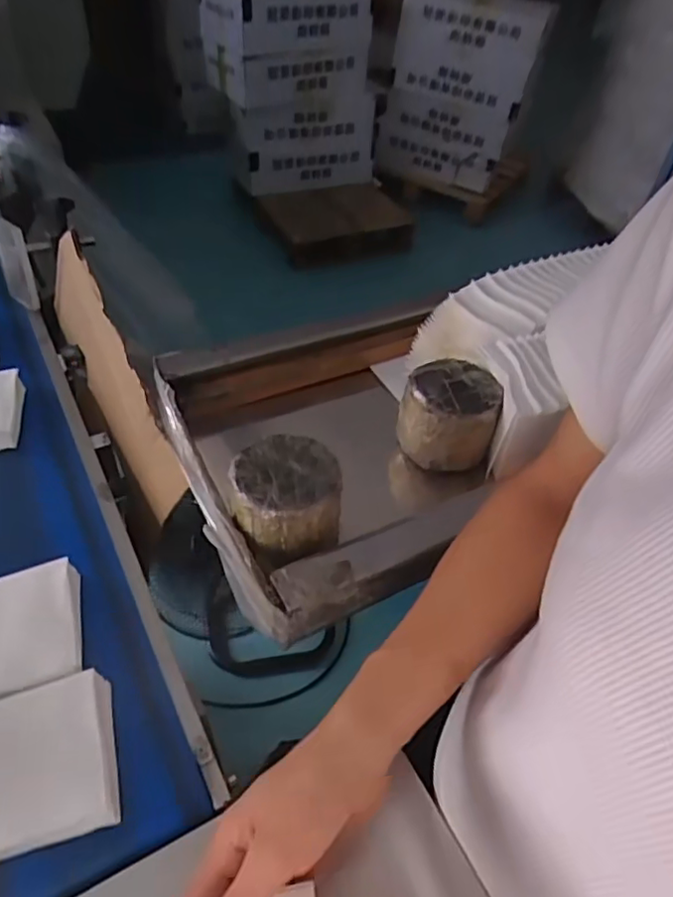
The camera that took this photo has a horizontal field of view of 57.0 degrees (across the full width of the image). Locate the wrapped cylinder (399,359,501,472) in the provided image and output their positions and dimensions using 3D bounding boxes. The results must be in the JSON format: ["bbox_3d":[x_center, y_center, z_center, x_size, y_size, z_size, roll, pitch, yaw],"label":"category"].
[{"bbox_3d":[0.103,-0.030,0.582,0.085,0.070,0.081,16,46,8],"label":"wrapped cylinder"}]

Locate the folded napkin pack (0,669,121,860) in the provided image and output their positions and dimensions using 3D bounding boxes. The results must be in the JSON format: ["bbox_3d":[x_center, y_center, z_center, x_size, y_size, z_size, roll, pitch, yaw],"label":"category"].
[{"bbox_3d":[-0.201,0.211,0.419,0.096,0.023,0.099,-10,48,-16],"label":"folded napkin pack"}]

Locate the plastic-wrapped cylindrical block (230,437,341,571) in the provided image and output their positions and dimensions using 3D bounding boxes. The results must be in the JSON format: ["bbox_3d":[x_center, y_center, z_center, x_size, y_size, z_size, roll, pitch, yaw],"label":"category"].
[{"bbox_3d":[-0.041,0.039,0.495,0.078,0.060,0.077,4,46,-4],"label":"plastic-wrapped cylindrical block"}]

